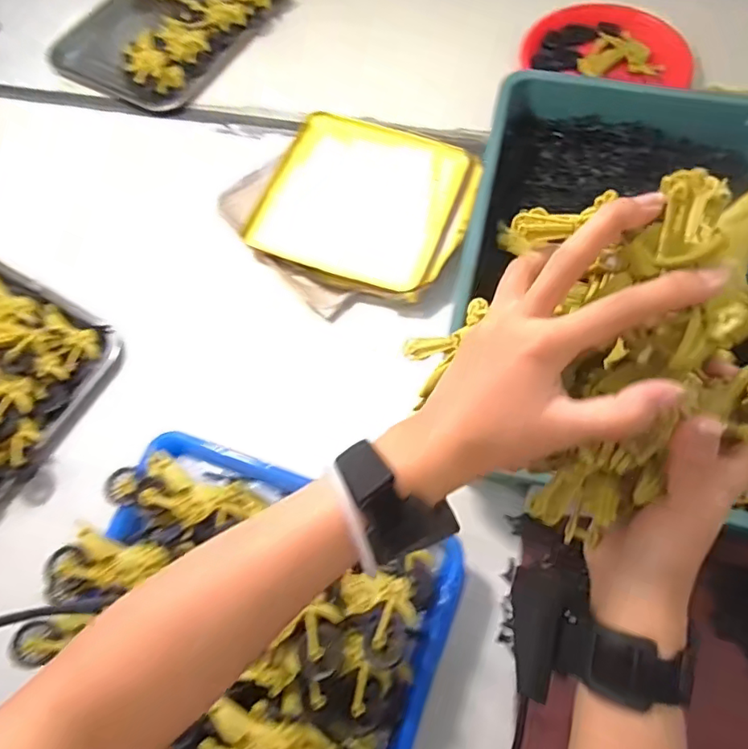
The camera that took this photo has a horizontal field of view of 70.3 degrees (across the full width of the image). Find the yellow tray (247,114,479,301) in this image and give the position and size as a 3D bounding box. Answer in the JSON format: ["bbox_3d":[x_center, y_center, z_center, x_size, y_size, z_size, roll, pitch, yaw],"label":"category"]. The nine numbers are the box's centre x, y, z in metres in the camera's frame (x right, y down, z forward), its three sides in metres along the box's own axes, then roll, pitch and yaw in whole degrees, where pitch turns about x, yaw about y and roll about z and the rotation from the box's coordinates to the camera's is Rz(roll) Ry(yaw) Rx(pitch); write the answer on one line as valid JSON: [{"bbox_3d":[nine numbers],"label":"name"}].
[{"bbox_3d":[-0.003,-0.231,0.692,0.250,0.032,0.243,22,70,11],"label":"yellow tray"}]

